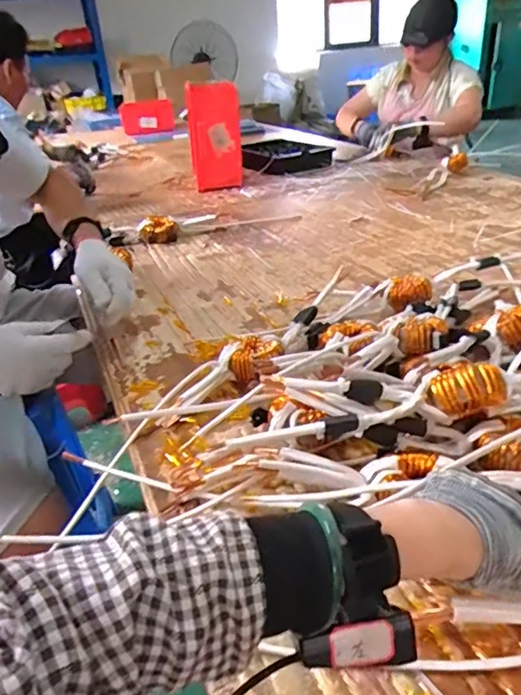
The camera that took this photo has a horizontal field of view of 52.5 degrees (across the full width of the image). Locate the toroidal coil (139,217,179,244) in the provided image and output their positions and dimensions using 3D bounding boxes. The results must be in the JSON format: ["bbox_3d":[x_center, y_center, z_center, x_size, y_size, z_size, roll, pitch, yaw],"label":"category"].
[{"bbox_3d":[-0.235,-0.273,1.228,0.085,0.057,0.066,-8,31,-5],"label":"toroidal coil"}]

